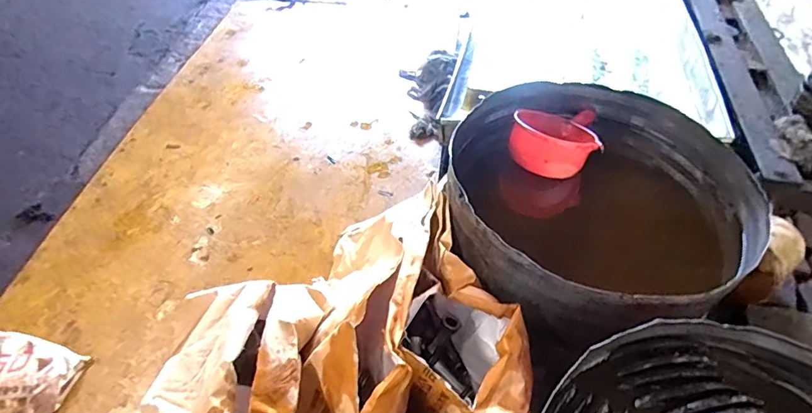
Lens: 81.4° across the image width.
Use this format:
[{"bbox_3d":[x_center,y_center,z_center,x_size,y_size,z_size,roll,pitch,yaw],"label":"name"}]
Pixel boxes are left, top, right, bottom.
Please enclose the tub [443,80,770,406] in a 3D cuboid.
[{"bbox_3d":[0.355,0.023,0.970,0.535,0.331,0.521,0,48,0],"label":"tub"}]

